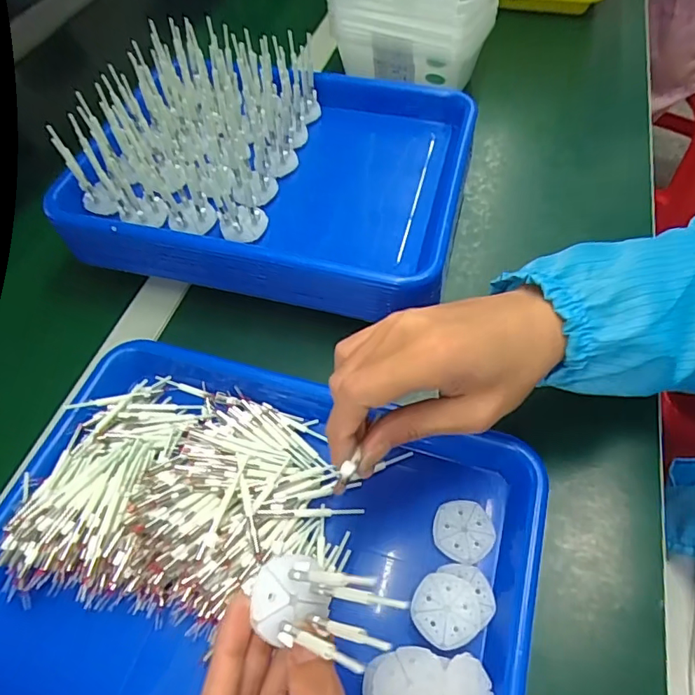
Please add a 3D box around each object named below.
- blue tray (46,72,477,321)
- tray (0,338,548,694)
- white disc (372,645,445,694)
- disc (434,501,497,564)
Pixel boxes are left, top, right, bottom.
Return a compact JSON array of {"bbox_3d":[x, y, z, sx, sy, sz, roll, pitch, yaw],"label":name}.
[{"bbox_3d":[-0.060,-0.158,0.467,0.323,0.048,0.253,10,57,10],"label":"blue tray"},{"bbox_3d":[-0.057,0.126,0.310,0.327,0.044,0.241,12,58,12],"label":"tray"},{"bbox_3d":[0.032,0.176,0.268,0.037,0.008,0.037,-8,23,41],"label":"white disc"},{"bbox_3d":[0.075,0.117,0.330,0.037,0.005,0.037,-2,56,2],"label":"disc"}]

